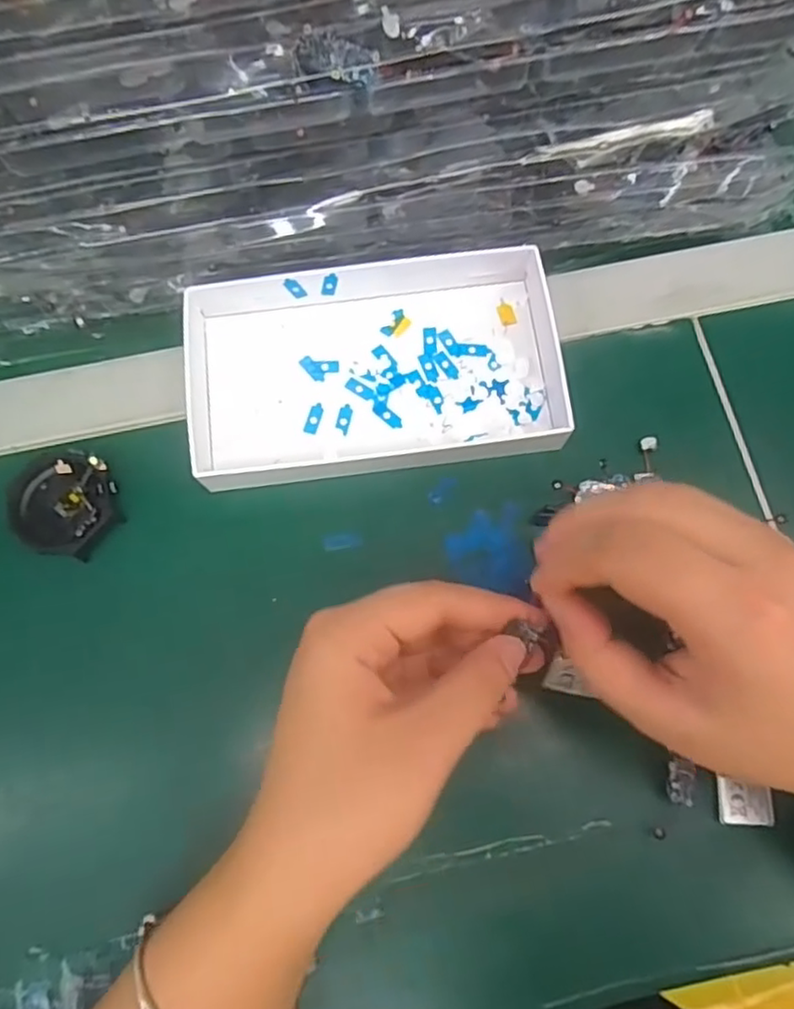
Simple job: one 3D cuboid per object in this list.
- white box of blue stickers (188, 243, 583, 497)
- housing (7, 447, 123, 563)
[{"bbox_3d":[-0.010,-0.070,0.322,0.176,0.029,0.105,-9,72,-1],"label":"white box of blue stickers"},{"bbox_3d":[-0.158,0.000,0.314,0.047,0.011,0.052,-20,73,-5],"label":"housing"}]

